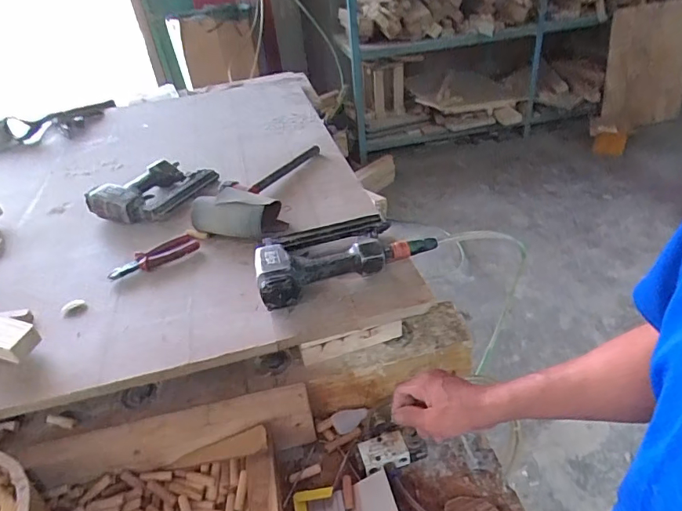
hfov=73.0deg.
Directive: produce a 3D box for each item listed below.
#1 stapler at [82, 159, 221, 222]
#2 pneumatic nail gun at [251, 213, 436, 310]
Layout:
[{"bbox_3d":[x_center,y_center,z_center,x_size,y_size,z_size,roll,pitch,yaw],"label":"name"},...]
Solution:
[{"bbox_3d":[-0.398,-0.151,0.997,0.156,0.062,0.242,16,42,29],"label":"stapler"},{"bbox_3d":[-0.004,-0.015,0.756,0.285,0.059,0.161,-16,36,-13],"label":"pneumatic nail gun"}]

